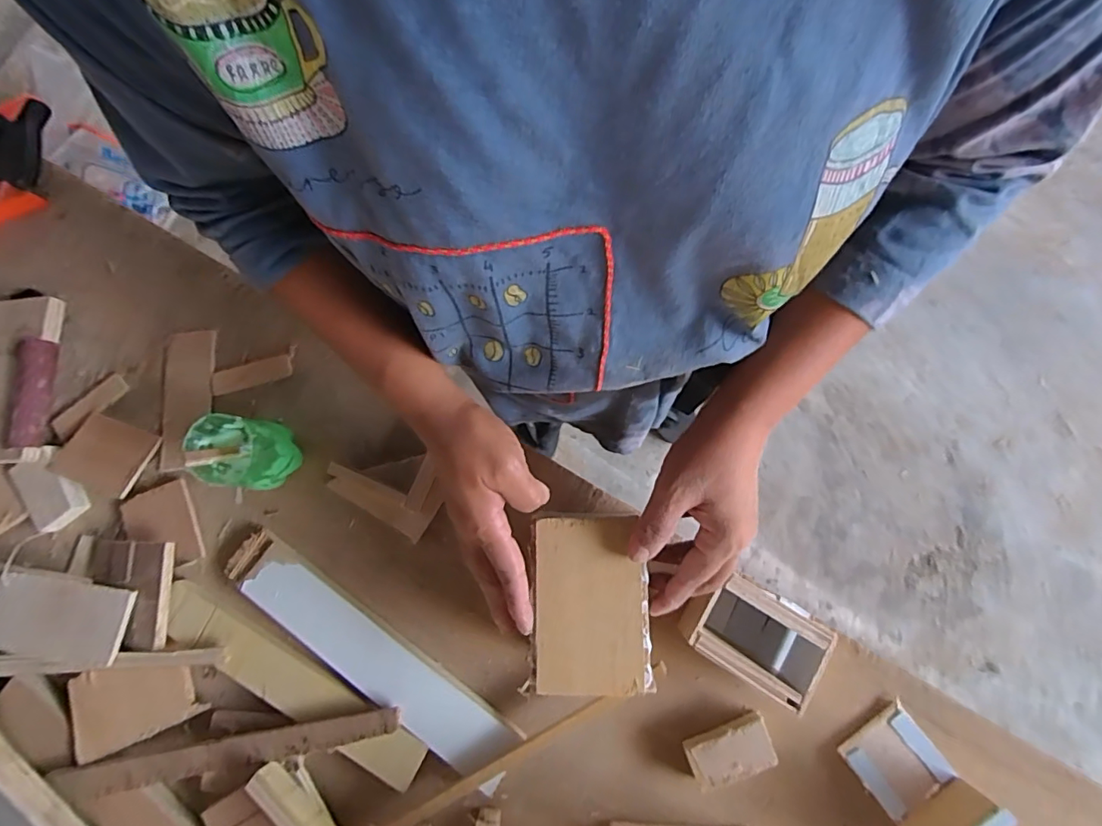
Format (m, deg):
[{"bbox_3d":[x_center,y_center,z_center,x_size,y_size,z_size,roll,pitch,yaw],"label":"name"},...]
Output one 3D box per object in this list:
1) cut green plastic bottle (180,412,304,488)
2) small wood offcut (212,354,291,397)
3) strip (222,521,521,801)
[{"bbox_3d":[-0.249,0.035,0.427,0.059,0.073,0.053,5,82,7],"label":"cut green plastic bottle"},{"bbox_3d":[-0.278,-0.036,0.479,0.075,0.006,0.021,-14,80,4],"label":"small wood offcut"},{"bbox_3d":[-0.150,0.192,0.413,0.273,0.018,0.052,34,87,10],"label":"strip"}]

